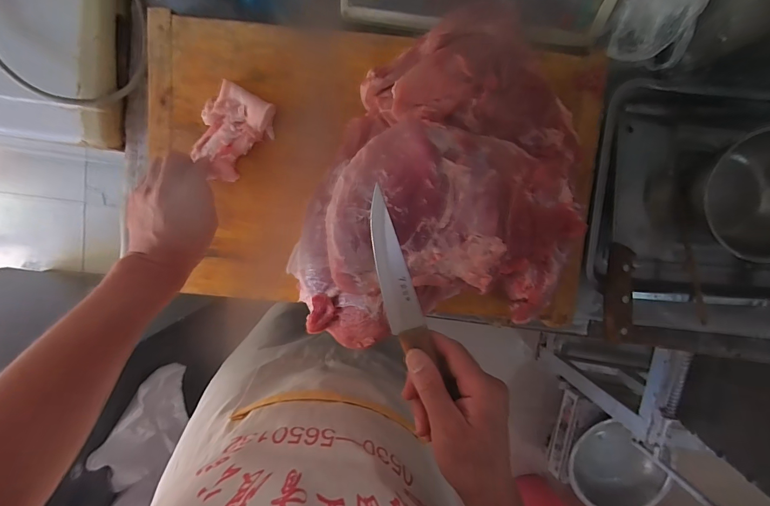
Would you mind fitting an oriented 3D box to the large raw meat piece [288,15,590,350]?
[{"bbox_3d":[0.072,-0.052,0.412,0.300,0.133,0.402,29,97,-4],"label":"large raw meat piece"}]

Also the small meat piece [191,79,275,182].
[{"bbox_3d":[-0.196,-0.156,0.455,0.079,0.027,0.110,41,96,-5],"label":"small meat piece"}]

